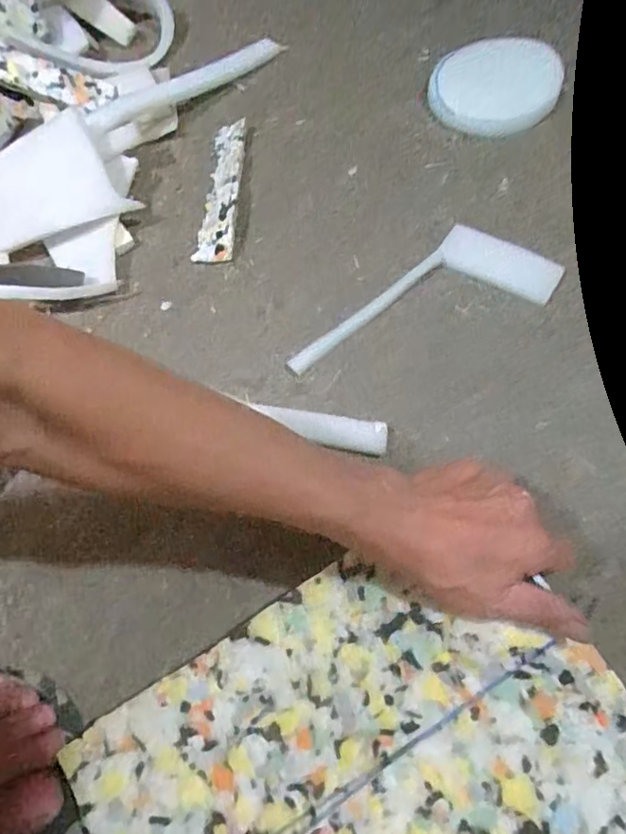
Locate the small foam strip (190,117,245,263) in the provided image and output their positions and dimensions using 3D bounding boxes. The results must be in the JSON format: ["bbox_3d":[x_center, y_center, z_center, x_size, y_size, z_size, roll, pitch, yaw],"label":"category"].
[{"bbox_3d":[-0.096,-0.244,0.597,0.037,0.020,0.196,0,63,3],"label":"small foam strip"}]

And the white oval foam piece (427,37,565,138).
[{"bbox_3d":[0.207,-0.375,0.637,0.143,0.039,0.104,10,64,8],"label":"white oval foam piece"}]

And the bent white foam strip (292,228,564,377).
[{"bbox_3d":[0.097,-0.122,0.532,0.270,0.009,0.101,-17,64,-6],"label":"bent white foam strip"}]

